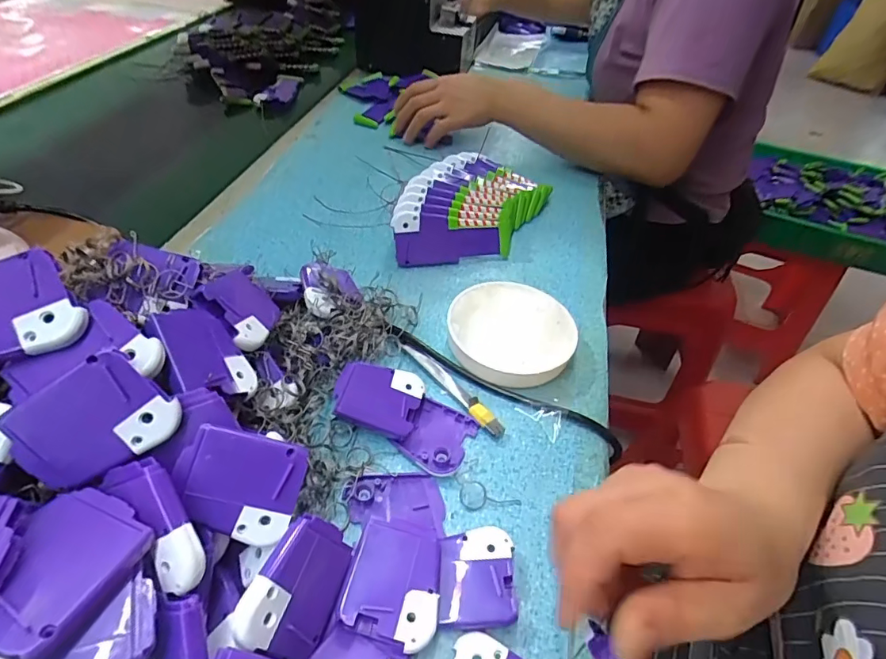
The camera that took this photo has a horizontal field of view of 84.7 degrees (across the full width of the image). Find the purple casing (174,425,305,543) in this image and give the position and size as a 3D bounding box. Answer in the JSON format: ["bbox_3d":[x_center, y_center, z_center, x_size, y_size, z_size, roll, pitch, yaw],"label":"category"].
[{"bbox_3d":[-0.104,0.080,0.248,0.059,0.006,0.051,18,81,-14],"label":"purple casing"}]

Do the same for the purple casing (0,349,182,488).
[{"bbox_3d":[-0.164,0.044,0.229,0.060,0.050,0.004,-40,15,-17],"label":"purple casing"}]

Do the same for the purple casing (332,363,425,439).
[{"bbox_3d":[-0.047,0.051,0.357,0.061,0.013,0.051,15,52,-13],"label":"purple casing"}]

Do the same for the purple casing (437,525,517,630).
[{"bbox_3d":[0.020,0.145,0.286,0.047,0.016,0.054,4,45,-2],"label":"purple casing"}]

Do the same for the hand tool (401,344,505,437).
[{"bbox_3d":[0.006,0.044,0.383,0.014,0.007,0.109,-30,55,-31],"label":"hand tool"}]

